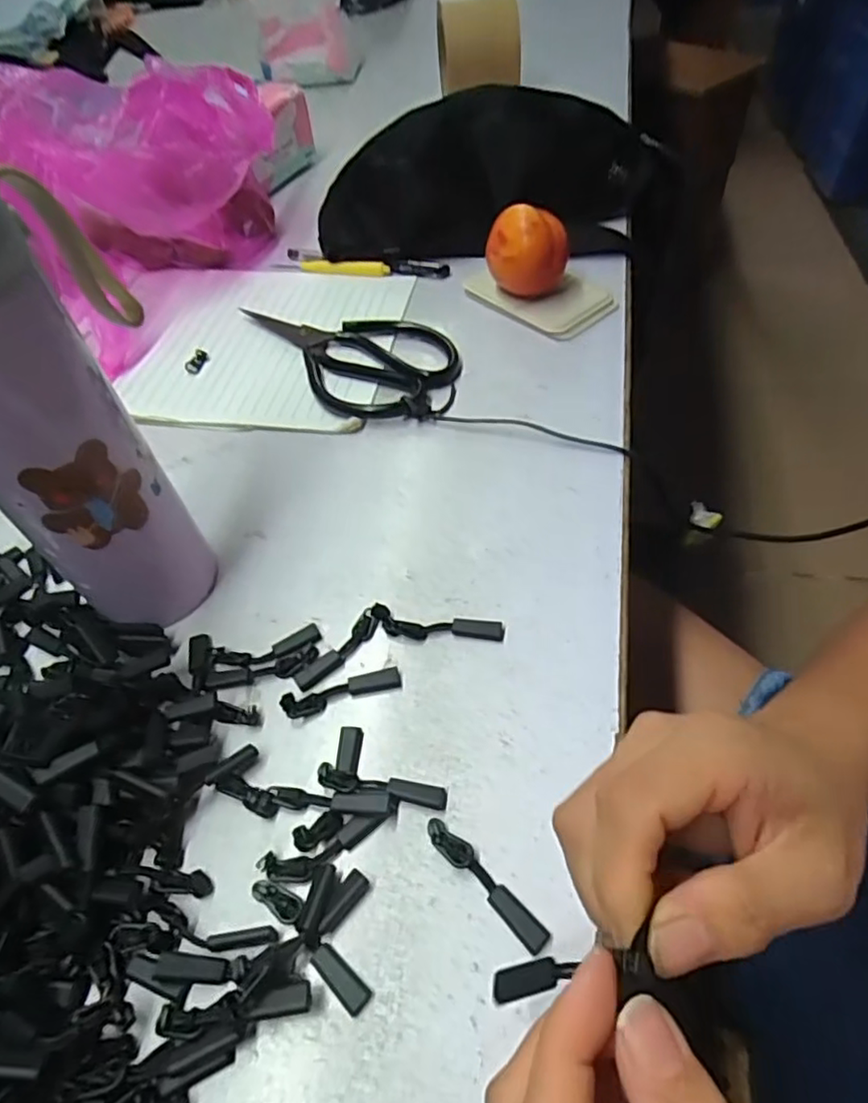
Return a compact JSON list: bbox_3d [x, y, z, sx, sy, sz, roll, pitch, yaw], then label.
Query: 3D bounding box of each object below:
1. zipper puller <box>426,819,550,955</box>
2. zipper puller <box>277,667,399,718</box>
[{"bbox_3d":[0.019,0.124,0.235,0.009,0.006,0.057,-39,59,-23],"label":"zipper puller"},{"bbox_3d":[-0.043,0.064,0.288,0.054,0.006,0.013,-15,53,-7],"label":"zipper puller"}]

